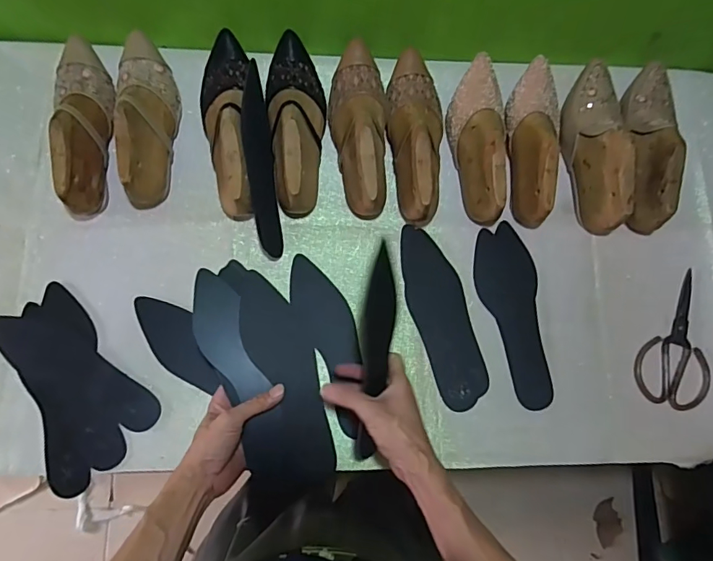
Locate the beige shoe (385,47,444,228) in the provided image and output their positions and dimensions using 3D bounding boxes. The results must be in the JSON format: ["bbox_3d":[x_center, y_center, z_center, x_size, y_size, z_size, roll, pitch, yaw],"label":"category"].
[{"bbox_3d":[0.085,-0.207,0.681,0.088,0.091,0.251,6,77,-4],"label":"beige shoe"}]

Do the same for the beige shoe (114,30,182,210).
[{"bbox_3d":[-0.286,-0.228,0.650,0.078,0.089,0.240,-10,79,-7],"label":"beige shoe"}]

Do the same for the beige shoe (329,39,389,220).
[{"bbox_3d":[0.003,-0.217,0.675,0.087,0.091,0.250,5,77,-5],"label":"beige shoe"}]

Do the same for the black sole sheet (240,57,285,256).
[{"bbox_3d":[-0.132,-0.163,0.654,0.011,0.067,0.258,-6,92,26],"label":"black sole sheet"}]

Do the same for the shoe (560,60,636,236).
[{"bbox_3d":[0.349,-0.206,0.701,0.073,0.089,0.253,9,77,-3],"label":"shoe"}]

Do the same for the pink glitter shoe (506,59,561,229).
[{"bbox_3d":[0.267,-0.203,0.696,0.084,0.080,0.242,5,77,-4],"label":"pink glitter shoe"}]

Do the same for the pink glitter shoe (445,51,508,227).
[{"bbox_3d":[0.178,-0.205,0.688,0.082,0.084,0.240,4,77,-4],"label":"pink glitter shoe"}]

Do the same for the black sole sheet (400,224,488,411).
[{"bbox_3d":[0.121,0.048,0.681,0.080,0.008,0.257,-13,78,-6],"label":"black sole sheet"}]

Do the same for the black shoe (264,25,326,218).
[{"bbox_3d":[-0.079,-0.223,0.666,0.084,0.095,0.260,-7,78,-7],"label":"black shoe"}]

